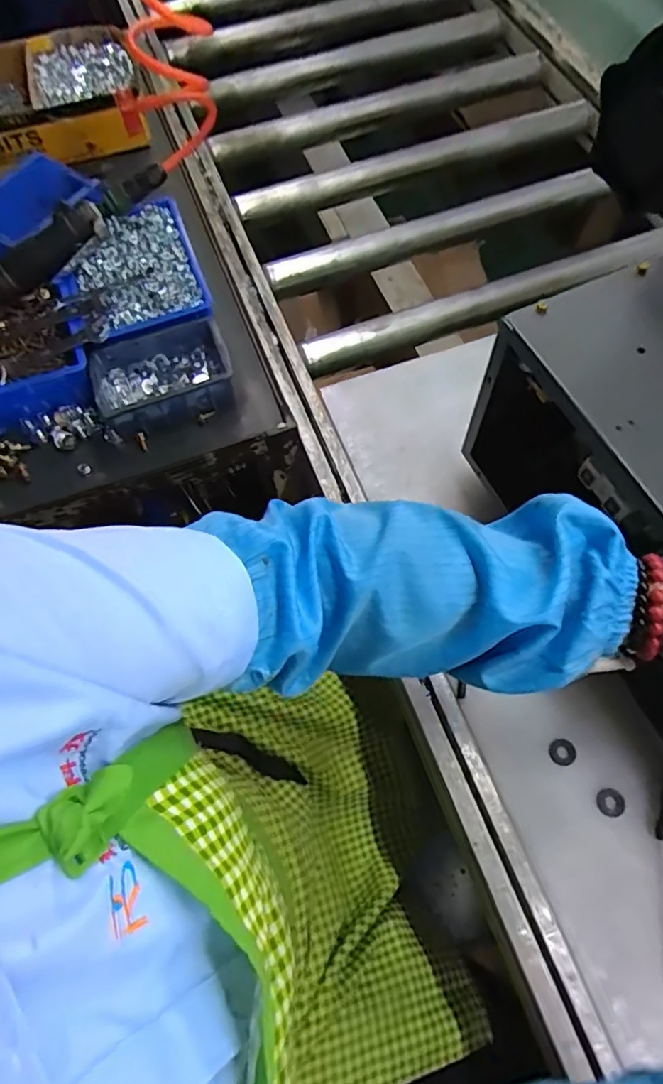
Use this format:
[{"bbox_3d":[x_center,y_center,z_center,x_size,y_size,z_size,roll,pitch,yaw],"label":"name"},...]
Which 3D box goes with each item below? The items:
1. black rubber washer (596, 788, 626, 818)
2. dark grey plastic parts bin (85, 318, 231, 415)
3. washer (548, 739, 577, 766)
[{"bbox_3d":[0.234,0.217,0.474,0.022,0.008,0.022,-1,66,2],"label":"black rubber washer"},{"bbox_3d":[-0.185,-0.185,0.627,0.143,0.043,0.095,-18,66,-6],"label":"dark grey plastic parts bin"},{"bbox_3d":[0.201,0.183,0.494,0.022,0.004,0.021,-1,66,2],"label":"washer"}]

